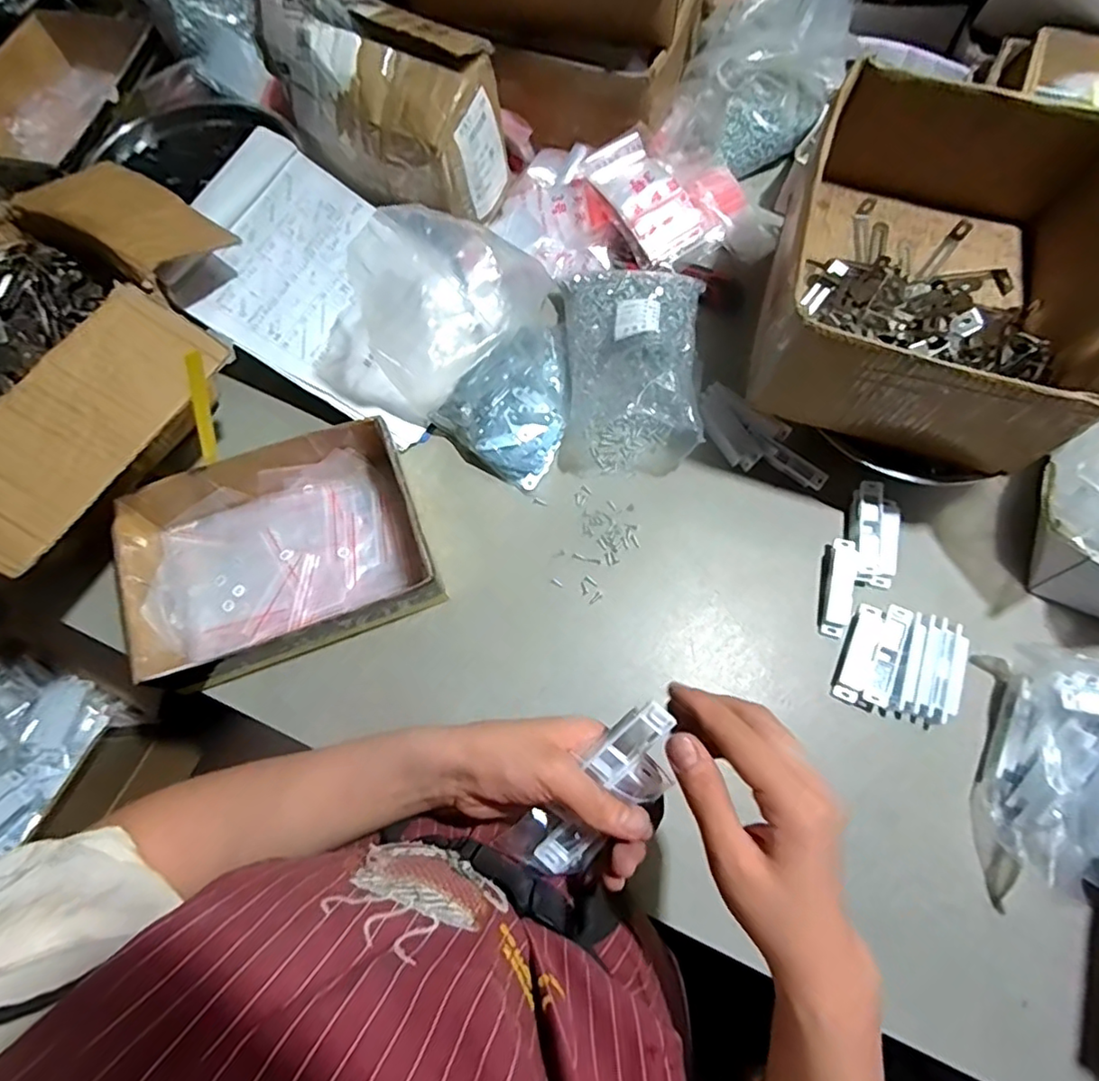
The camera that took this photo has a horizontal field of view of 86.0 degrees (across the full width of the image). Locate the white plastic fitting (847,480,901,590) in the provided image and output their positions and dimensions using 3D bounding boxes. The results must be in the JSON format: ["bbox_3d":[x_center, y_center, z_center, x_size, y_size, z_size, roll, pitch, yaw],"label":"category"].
[{"bbox_3d":[0.318,-0.006,0.576,0.047,0.018,0.099,10,71,4],"label":"white plastic fitting"}]

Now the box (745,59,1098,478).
[{"bbox_3d":[0.345,-0.240,0.531,0.252,0.117,0.307,19,72,7],"label":"box"}]

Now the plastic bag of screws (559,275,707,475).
[{"bbox_3d":[0.087,-0.187,0.605,0.143,0.071,0.218,1,71,1],"label":"plastic bag of screws"}]

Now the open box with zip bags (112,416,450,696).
[{"bbox_3d":[-0.243,0.012,0.545,0.246,0.075,0.179,-19,72,-6],"label":"open box with zip bags"}]

